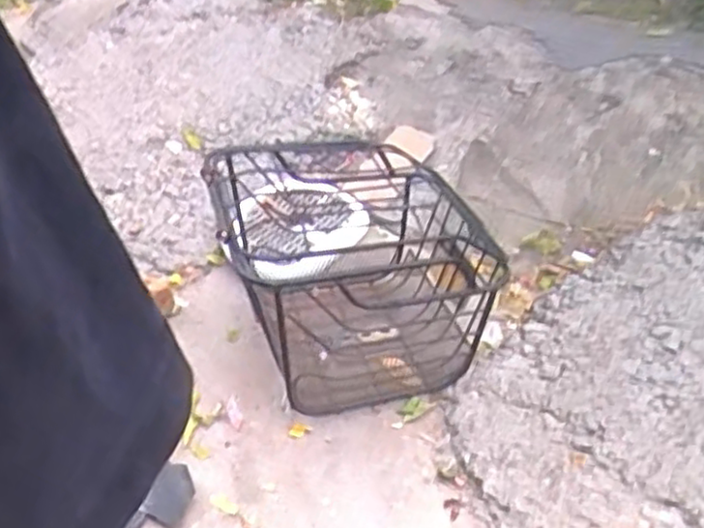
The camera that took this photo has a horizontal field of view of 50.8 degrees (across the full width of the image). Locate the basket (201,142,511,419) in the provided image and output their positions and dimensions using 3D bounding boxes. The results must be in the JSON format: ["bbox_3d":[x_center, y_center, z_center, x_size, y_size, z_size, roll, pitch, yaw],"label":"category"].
[{"bbox_3d":[-0.016,-0.023,0.963,0.308,0.227,0.372,-7,35,-14],"label":"basket"}]

